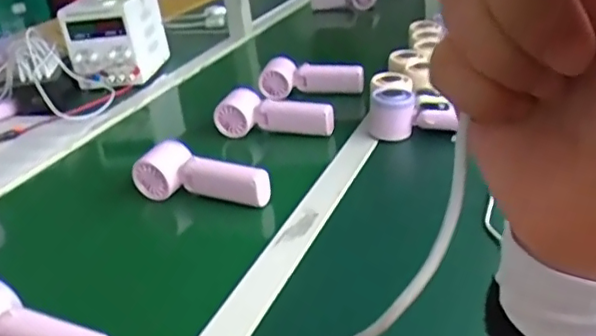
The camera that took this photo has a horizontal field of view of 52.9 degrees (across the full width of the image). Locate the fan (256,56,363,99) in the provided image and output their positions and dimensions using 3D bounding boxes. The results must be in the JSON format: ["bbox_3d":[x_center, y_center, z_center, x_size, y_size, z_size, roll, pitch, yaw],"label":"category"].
[{"bbox_3d":[0.022,-0.150,0.993,0.171,0.062,0.041,-2,28,8],"label":"fan"}]

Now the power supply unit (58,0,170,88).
[{"bbox_3d":[-0.357,-0.265,1.169,0.125,0.170,0.172,0,28,13],"label":"power supply unit"}]

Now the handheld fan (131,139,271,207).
[{"bbox_3d":[-0.111,0.011,0.698,0.174,0.051,0.058,11,32,30],"label":"handheld fan"}]

